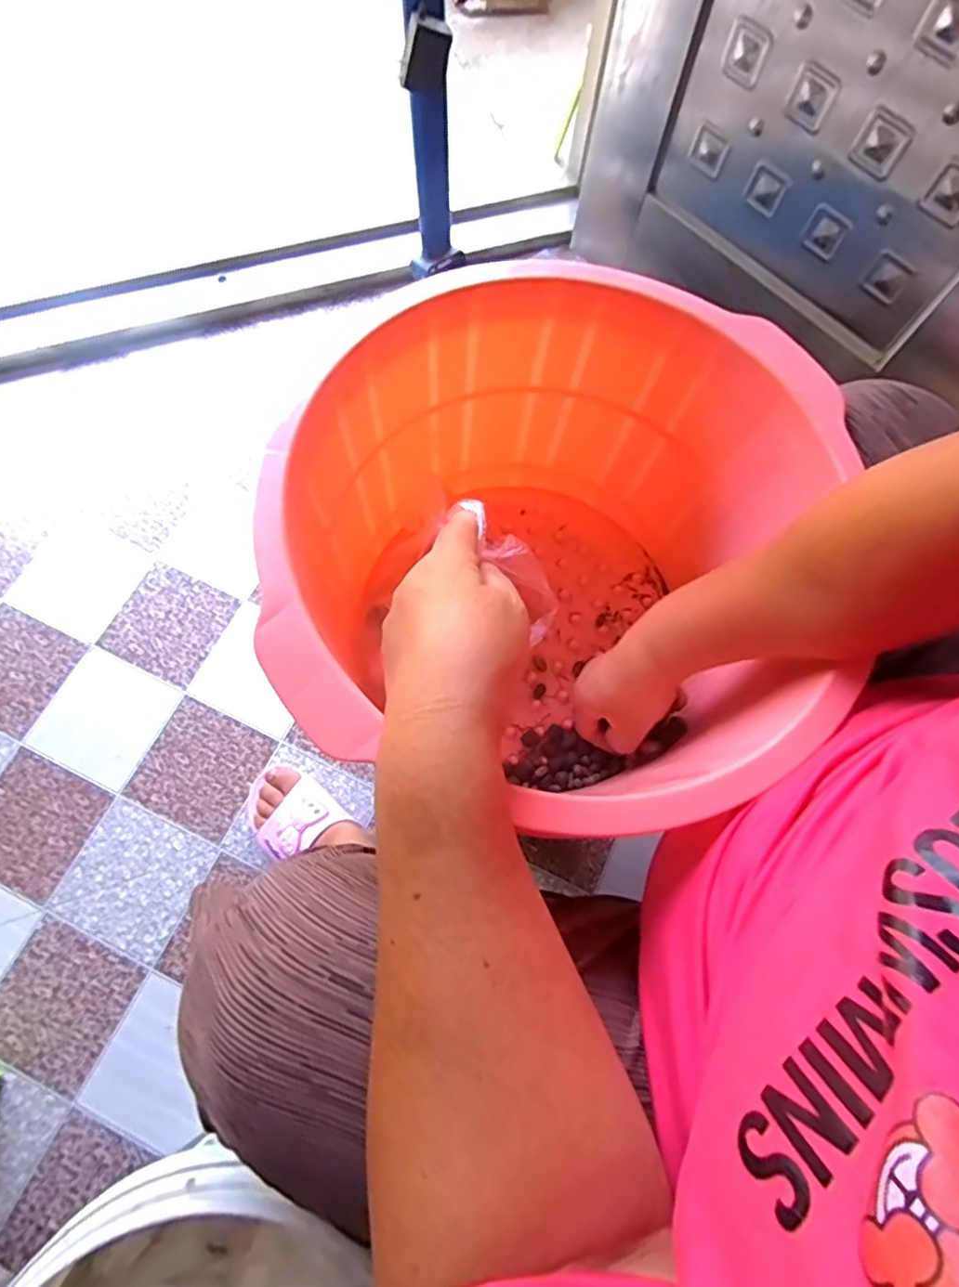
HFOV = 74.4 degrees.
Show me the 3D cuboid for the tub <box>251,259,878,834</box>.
[{"bbox_3d":[0.046,-0.046,0.460,0.318,0.223,0.339,1,71,-2],"label":"tub"}]

